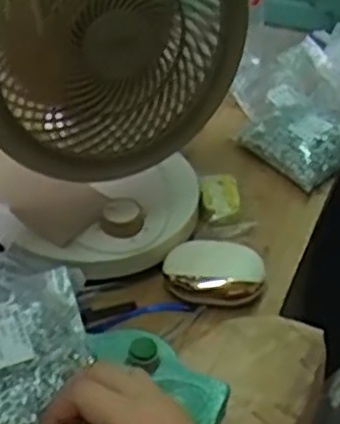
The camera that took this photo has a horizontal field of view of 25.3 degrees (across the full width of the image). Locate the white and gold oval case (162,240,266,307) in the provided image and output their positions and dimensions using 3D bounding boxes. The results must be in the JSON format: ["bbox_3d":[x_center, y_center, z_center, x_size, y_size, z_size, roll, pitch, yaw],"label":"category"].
[{"bbox_3d":[0.039,0.053,0.666,0.086,0.025,0.054,0,40,3],"label":"white and gold oval case"}]

